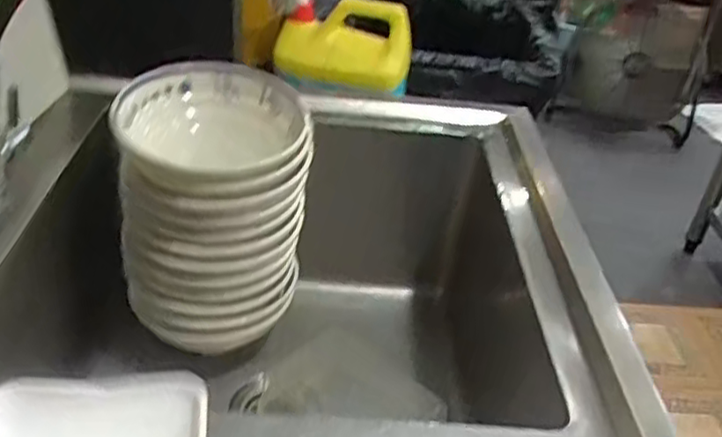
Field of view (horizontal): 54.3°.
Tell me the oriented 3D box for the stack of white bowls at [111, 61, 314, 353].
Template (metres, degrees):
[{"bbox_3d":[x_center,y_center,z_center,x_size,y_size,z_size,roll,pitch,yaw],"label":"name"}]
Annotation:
[{"bbox_3d":[-0.179,-0.011,0.877,0.210,0.293,0.193,0,35,-10],"label":"stack of white bowls"}]

